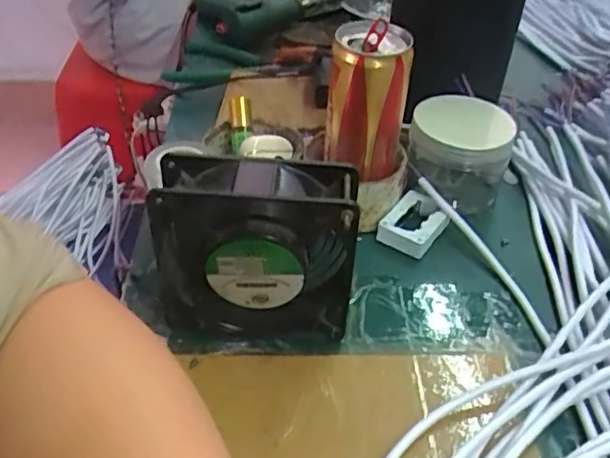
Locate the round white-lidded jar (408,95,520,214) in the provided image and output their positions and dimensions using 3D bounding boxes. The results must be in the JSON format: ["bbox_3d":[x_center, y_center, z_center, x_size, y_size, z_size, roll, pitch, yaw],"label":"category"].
[{"bbox_3d":[0.133,-0.065,0.539,0.082,0.073,0.087,1,42,-1],"label":"round white-lidded jar"}]

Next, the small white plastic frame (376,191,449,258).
[{"bbox_3d":[0.090,-0.005,0.508,0.044,0.022,0.057,24,46,23],"label":"small white plastic frame"}]

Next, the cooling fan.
[{"bbox_3d":[-0.032,0.016,0.390,0.121,0.119,0.041,5,42,4],"label":"cooling fan"}]

